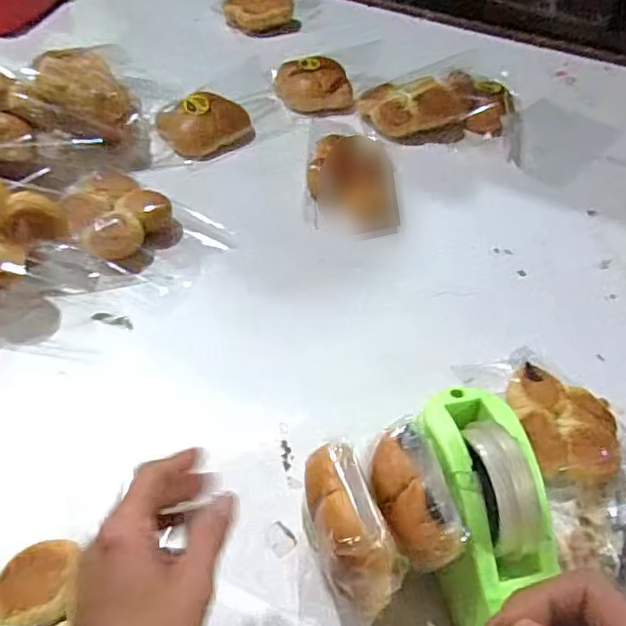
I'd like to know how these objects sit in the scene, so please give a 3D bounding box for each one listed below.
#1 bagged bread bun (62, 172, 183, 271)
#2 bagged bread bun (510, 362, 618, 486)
[{"bbox_3d":[-0.216,-0.109,0.677,0.116,0.047,0.136,-20,53,-21],"label":"bagged bread bun"},{"bbox_3d":[0.227,0.107,0.550,0.096,0.039,0.118,5,50,0],"label":"bagged bread bun"}]

